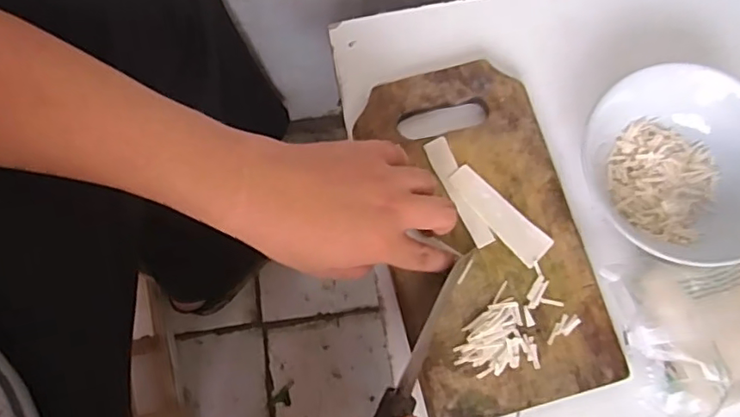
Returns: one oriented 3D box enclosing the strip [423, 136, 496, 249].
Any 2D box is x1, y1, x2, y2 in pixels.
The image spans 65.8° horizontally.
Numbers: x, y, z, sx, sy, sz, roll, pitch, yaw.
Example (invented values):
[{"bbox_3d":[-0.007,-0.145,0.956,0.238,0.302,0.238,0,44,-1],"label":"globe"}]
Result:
[{"bbox_3d":[0.072,-0.013,0.466,0.019,0.004,0.096,-23,76,-7],"label":"strip"}]

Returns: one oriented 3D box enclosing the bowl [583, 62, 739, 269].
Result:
[{"bbox_3d":[0.254,-0.036,0.444,0.143,0.068,0.159,-15,74,-4],"label":"bowl"}]

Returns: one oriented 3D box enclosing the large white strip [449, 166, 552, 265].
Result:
[{"bbox_3d":[0.105,0.003,0.463,0.029,0.004,0.095,-41,77,-11],"label":"large white strip"}]

